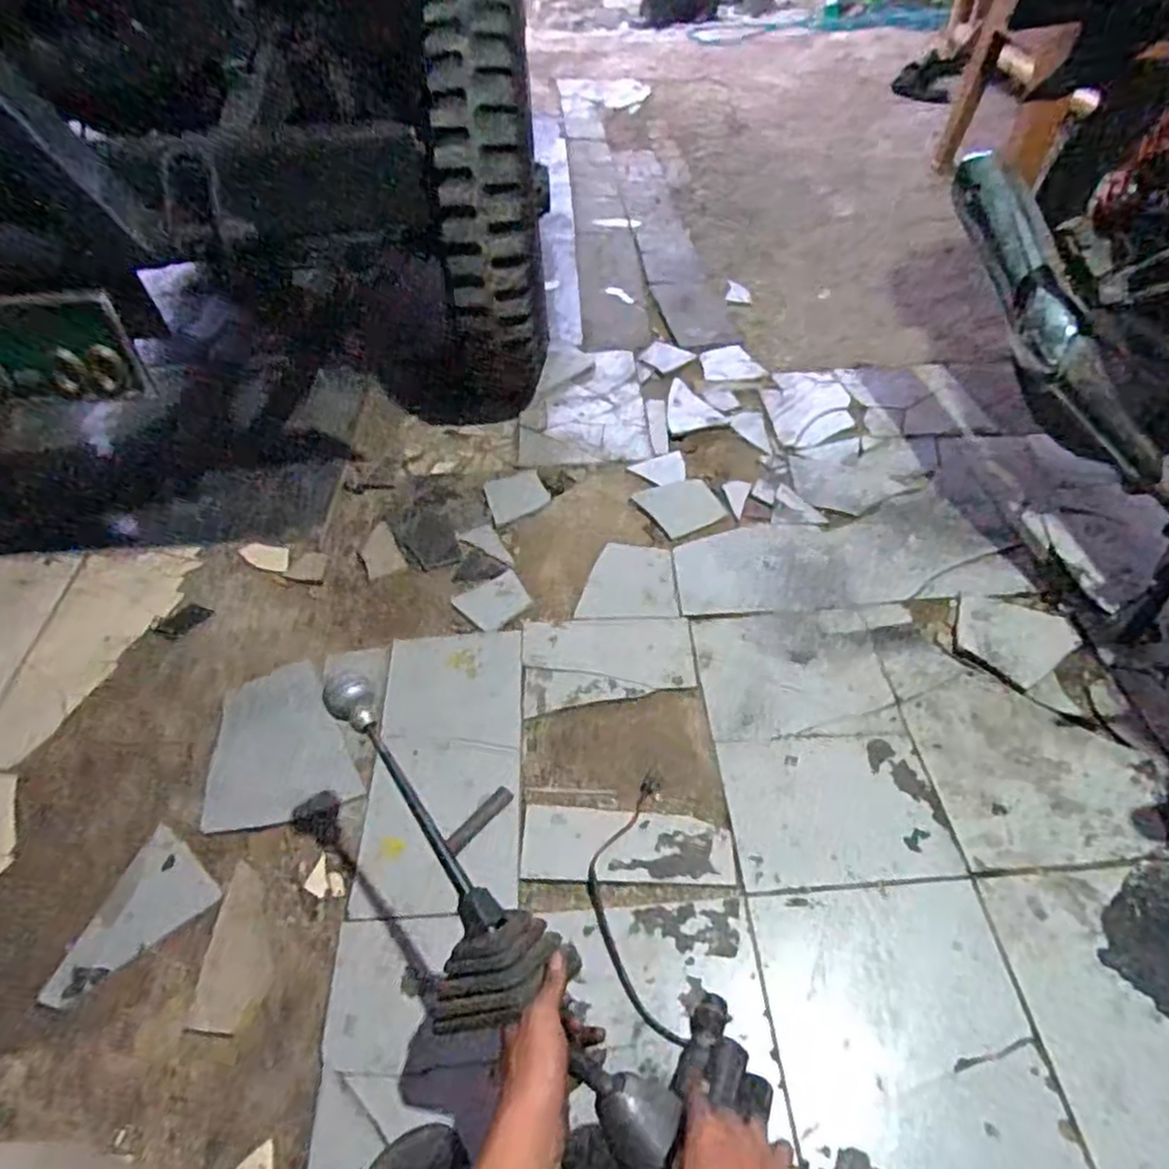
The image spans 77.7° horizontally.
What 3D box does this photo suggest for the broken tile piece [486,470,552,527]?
[{"bbox_3d":[-0.124,-0.161,1.304,0.111,0.008,0.106,-21,51,-15],"label":"broken tile piece"}]

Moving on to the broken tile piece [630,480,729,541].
[{"bbox_3d":[0.168,-0.138,1.260,0.120,0.010,0.120,-22,51,-15],"label":"broken tile piece"}]

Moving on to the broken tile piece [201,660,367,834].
[{"bbox_3d":[-0.415,0.208,0.977,0.181,0.013,0.233,-18,50,-12],"label":"broken tile piece"}]

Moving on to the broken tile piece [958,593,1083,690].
[{"bbox_3d":[0.615,0.069,1.049,0.144,0.004,0.149,-35,56,-25],"label":"broken tile piece"}]

